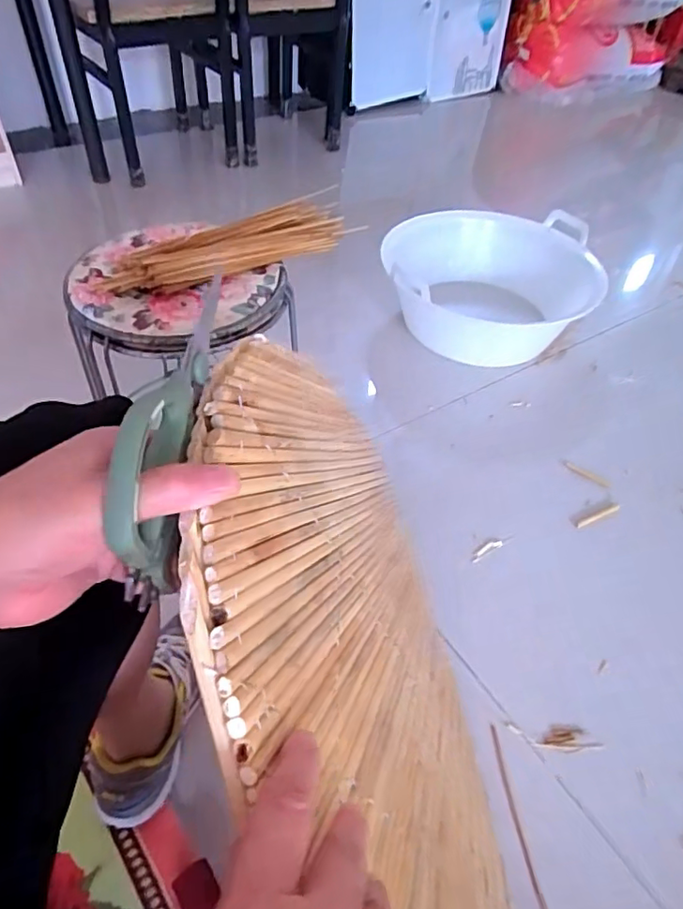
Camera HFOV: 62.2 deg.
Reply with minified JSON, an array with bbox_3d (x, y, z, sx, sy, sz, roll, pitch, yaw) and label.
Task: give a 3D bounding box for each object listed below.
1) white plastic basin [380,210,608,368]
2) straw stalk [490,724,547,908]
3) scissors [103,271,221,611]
[{"bbox_3d":[0.322,-0.374,1.276,0.452,0.176,0.453,8,48,3],"label":"white plastic basin"},{"bbox_3d":[0.197,0.409,0.632,0.010,0.008,0.197,-4,48,-8],"label":"straw stalk"},{"bbox_3d":[-0.083,-0.020,0.276,0.021,0.063,0.174,5,60,1],"label":"scissors"}]

